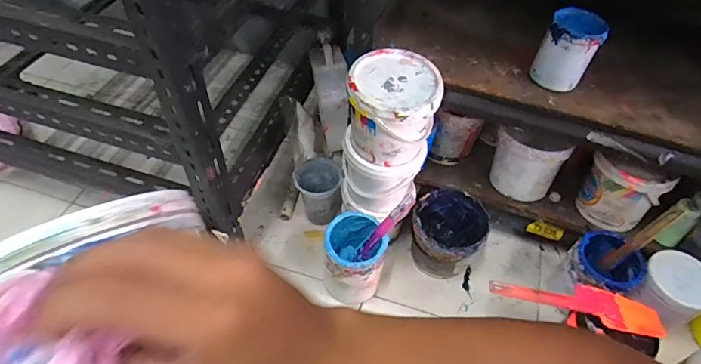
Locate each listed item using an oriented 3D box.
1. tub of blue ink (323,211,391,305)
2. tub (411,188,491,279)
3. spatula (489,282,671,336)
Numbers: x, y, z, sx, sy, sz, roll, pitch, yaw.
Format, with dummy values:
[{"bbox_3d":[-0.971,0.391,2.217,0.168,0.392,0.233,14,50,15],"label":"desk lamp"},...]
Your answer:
[{"bbox_3d":[0.007,0.130,0.761,0.099,0.140,0.105,2,50,-3],"label":"tub of blue ink"},{"bbox_3d":[0.169,0.099,0.814,0.121,0.124,0.120,2,50,-3],"label":"tub"},{"bbox_3d":[0.320,0.163,0.641,0.242,0.024,0.059,13,50,6],"label":"spatula"}]

